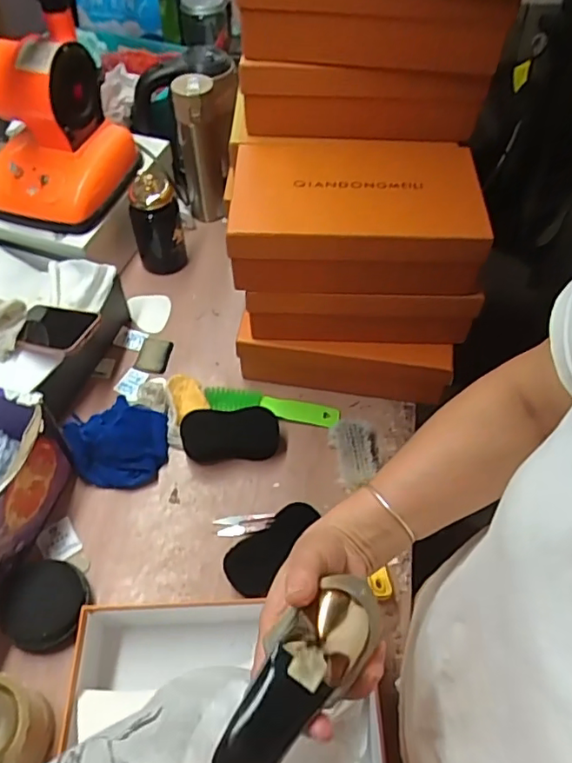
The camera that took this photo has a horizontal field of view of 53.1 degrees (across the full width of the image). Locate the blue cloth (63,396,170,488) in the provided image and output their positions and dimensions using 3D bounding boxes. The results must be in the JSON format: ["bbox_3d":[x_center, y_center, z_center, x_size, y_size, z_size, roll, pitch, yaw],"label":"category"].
[{"bbox_3d":[-0.219,0.075,0.756,0.126,0.053,0.127,-27,59,-19],"label":"blue cloth"}]

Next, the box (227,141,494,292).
[{"bbox_3d":[0.082,-0.210,0.710,0.298,0.083,0.200,2,54,1],"label":"box"}]

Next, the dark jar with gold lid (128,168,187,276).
[{"bbox_3d":[-0.210,-0.258,0.929,0.077,0.166,0.069,-14,55,-11],"label":"dark jar with gold lid"}]

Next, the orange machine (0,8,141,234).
[{"bbox_3d":[-0.352,-0.376,0.844,0.184,0.203,0.206,12,55,7],"label":"orange machine"}]

